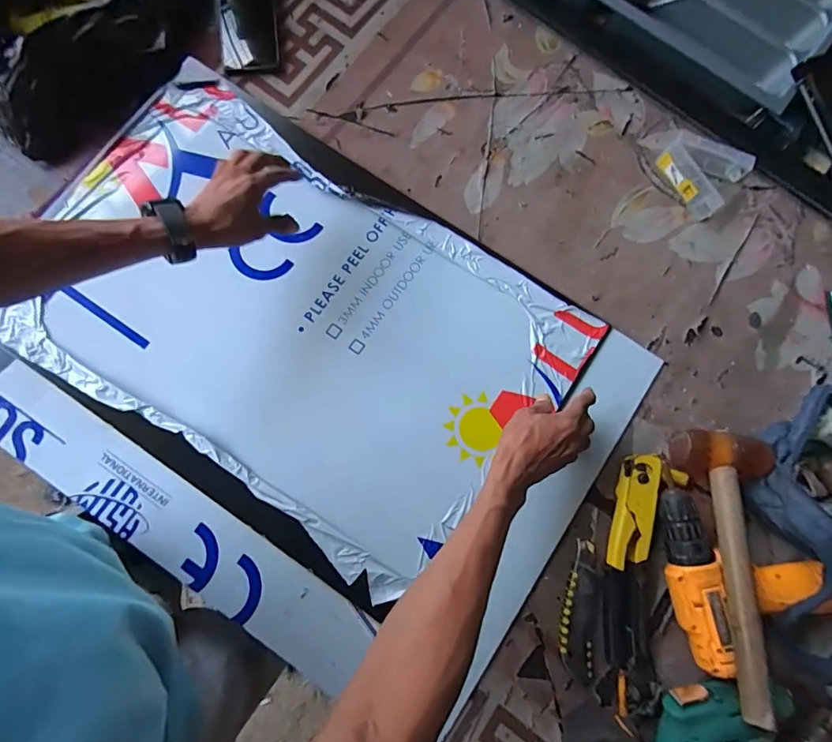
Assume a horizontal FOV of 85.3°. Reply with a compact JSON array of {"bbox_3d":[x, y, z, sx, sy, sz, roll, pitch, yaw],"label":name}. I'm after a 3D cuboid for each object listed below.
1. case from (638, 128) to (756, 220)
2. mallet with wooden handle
[{"bbox_3d":[0.368,-0.279,0.607,0.137,0.035,0.095,38,81,6],"label":"case"},{"bbox_3d":[0.347,0.205,0.485,0.098,0.050,0.280,5,67,0],"label":"mallet with wooden handle"}]

